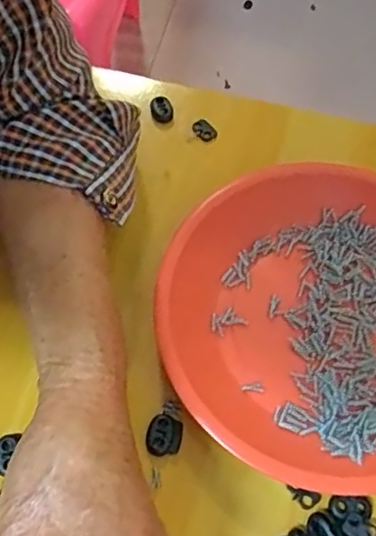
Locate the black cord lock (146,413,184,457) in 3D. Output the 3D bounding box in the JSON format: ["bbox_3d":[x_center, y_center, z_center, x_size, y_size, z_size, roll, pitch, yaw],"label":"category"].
[{"bbox_3d":[-0.013,0.092,0.325,0.018,0.004,0.022,12,65,5],"label":"black cord lock"}]

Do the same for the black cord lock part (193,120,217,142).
[{"bbox_3d":[0.012,-0.098,0.424,0.011,0.007,0.017,-38,70,-16],"label":"black cord lock part"}]

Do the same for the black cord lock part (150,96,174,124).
[{"bbox_3d":[-0.019,-0.114,0.430,0.016,0.008,0.018,-5,64,-2],"label":"black cord lock part"}]

